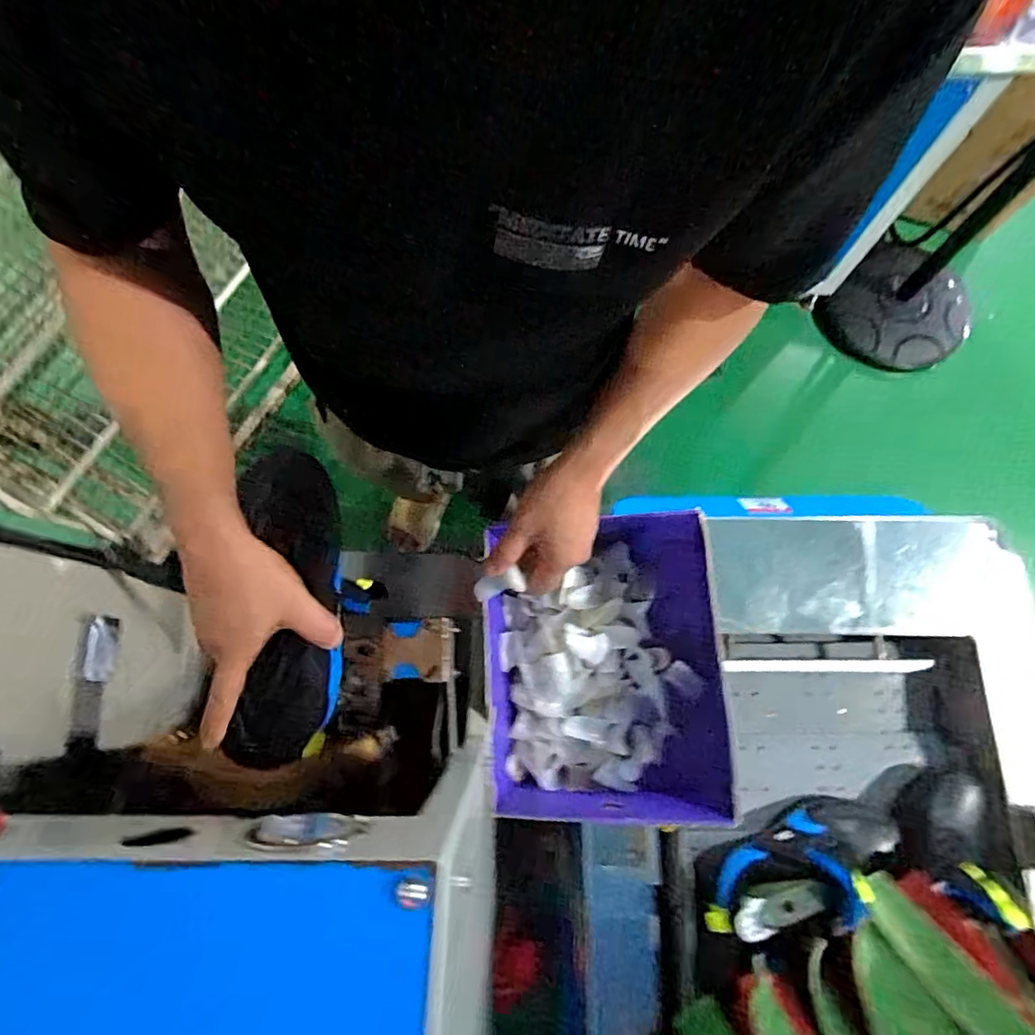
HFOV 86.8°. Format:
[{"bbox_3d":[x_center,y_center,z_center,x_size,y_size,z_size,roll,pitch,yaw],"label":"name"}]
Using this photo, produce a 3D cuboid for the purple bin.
[{"bbox_3d":[0.097,0.172,0.654,0.264,0.098,0.347,-2,75,0],"label":"purple bin"}]

